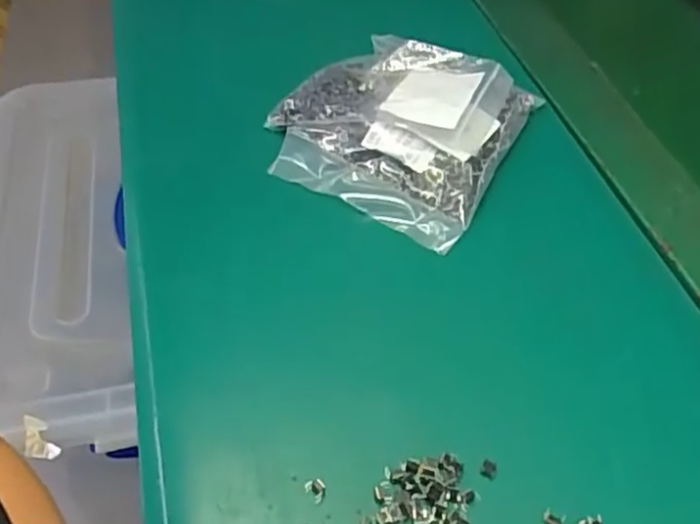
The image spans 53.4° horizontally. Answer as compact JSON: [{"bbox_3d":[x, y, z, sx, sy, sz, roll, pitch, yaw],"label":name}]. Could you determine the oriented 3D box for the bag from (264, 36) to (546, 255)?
[{"bbox_3d":[0.030,-0.095,0.461,0.150,0.045,0.153,22,51,17],"label":"bag"}]

